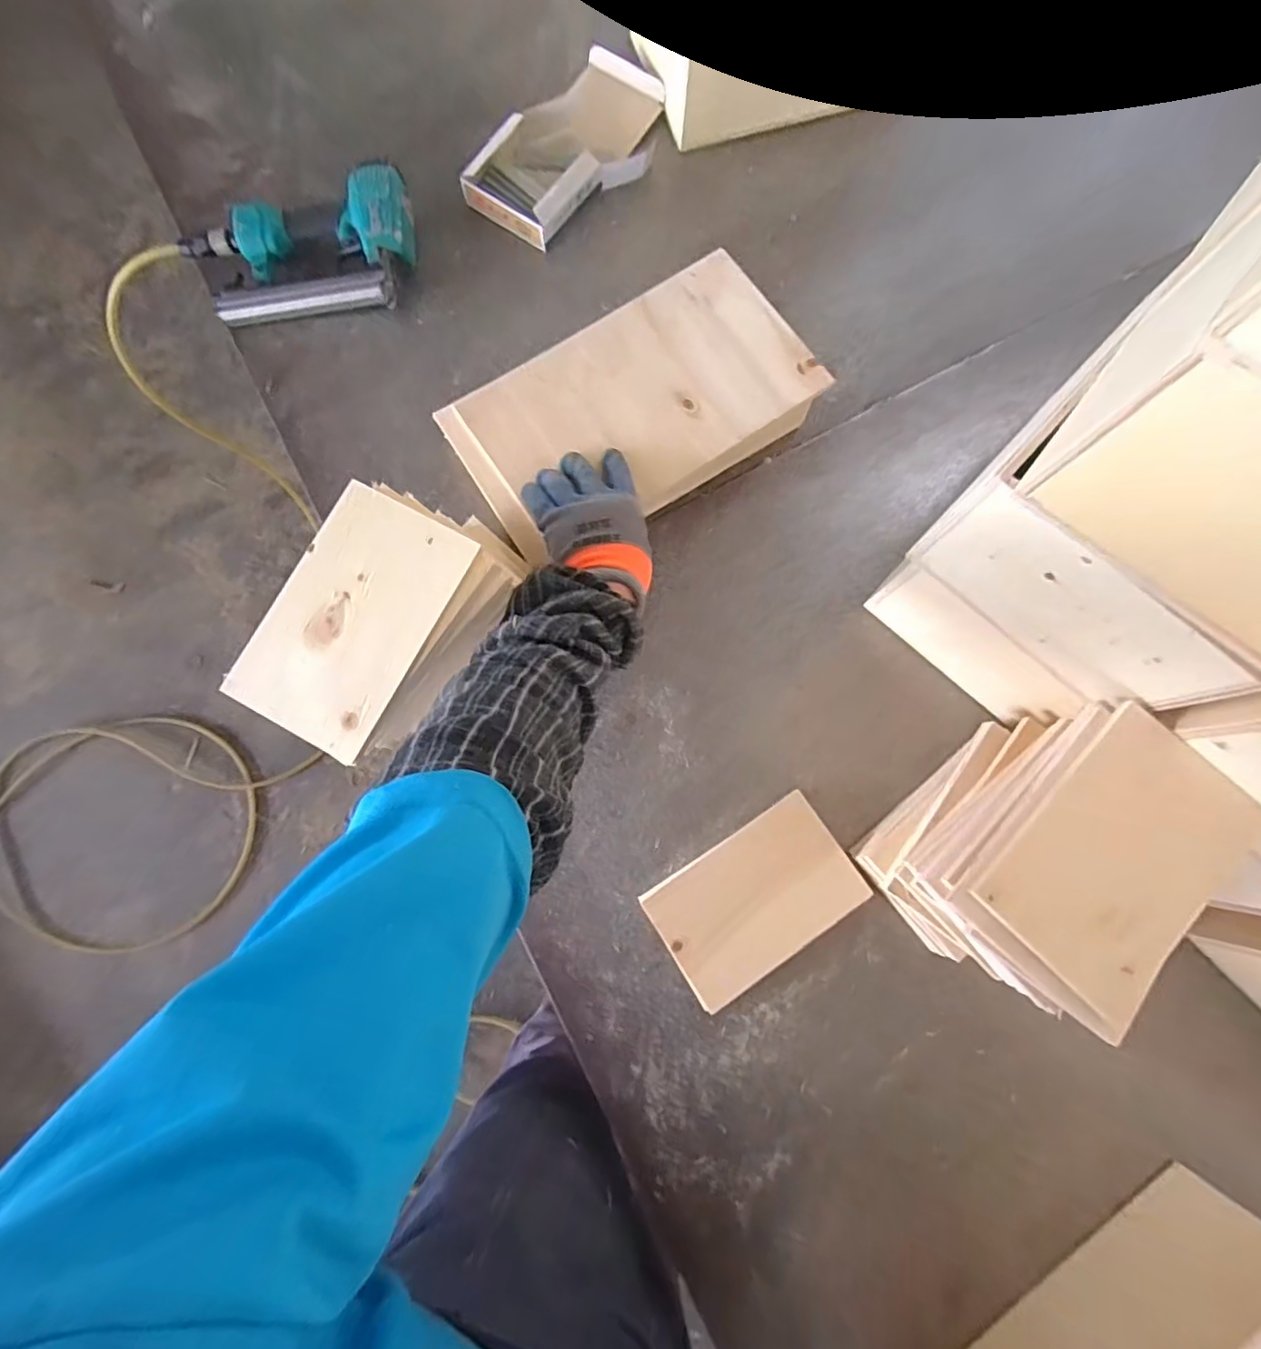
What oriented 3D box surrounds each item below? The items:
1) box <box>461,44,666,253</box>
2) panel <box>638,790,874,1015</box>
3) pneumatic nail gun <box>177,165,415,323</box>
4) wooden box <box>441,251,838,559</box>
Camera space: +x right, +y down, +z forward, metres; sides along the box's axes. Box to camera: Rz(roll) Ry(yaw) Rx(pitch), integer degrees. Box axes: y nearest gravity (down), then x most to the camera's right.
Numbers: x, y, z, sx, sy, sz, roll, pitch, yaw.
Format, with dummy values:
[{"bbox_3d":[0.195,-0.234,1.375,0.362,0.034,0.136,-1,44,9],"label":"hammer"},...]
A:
[{"bbox_3d":[-0.070,-0.659,0.725,0.150,0.041,0.298,39,81,8],"label":"box"},{"bbox_3d":[0.116,0.209,0.540,0.181,0.011,0.116,-34,79,-2],"label":"panel"},{"bbox_3d":[-0.383,-0.495,0.672,0.262,0.065,0.156,-7,78,-1],"label":"pneumatic nail gun"},{"bbox_3d":[0.006,-0.279,0.629,0.364,0.065,0.207,-33,80,-7],"label":"wooden box"}]

